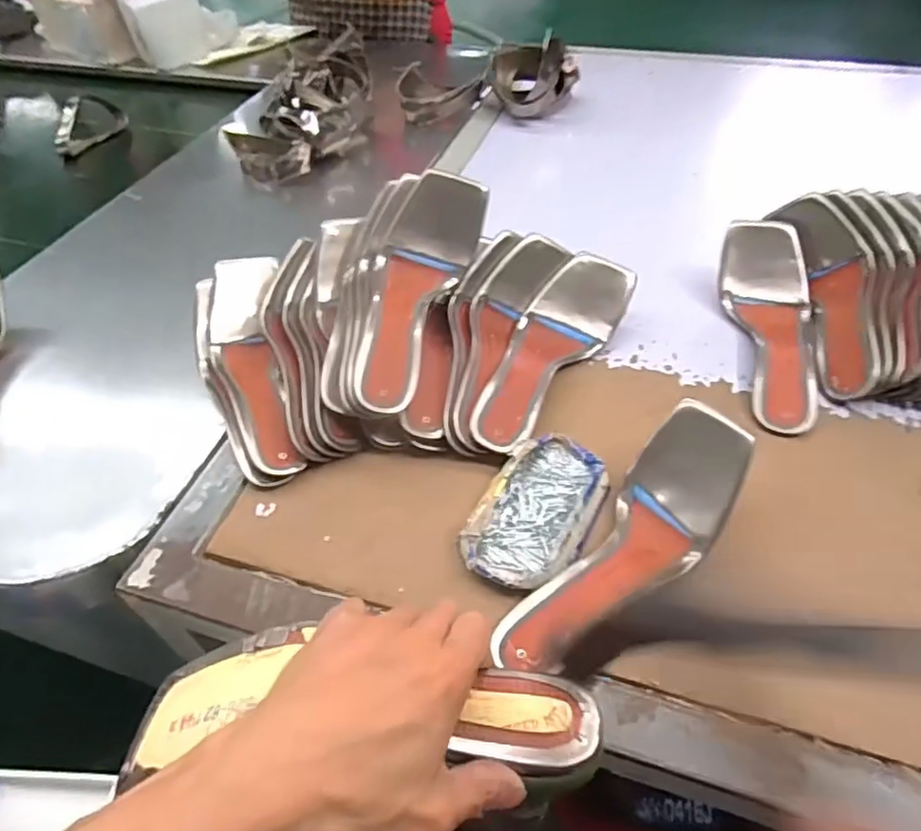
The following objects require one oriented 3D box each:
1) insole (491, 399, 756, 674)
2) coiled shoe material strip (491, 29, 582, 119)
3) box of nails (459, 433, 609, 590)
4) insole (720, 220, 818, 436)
[{"bbox_3d":[0.117,0.088,0.423,0.074,0.067,0.214,33,57,29],"label":"insole"},{"bbox_3d":[0.110,-0.531,0.959,0.098,0.111,0.122,-33,54,-24],"label":"coiled shoe material strip"},{"bbox_3d":[0.058,0.067,0.461,0.078,0.025,0.138,19,51,19],"label":"box of nails"},{"bbox_3d":[0.281,-0.087,0.567,0.080,0.056,0.226,10,49,12],"label":"insole"}]

